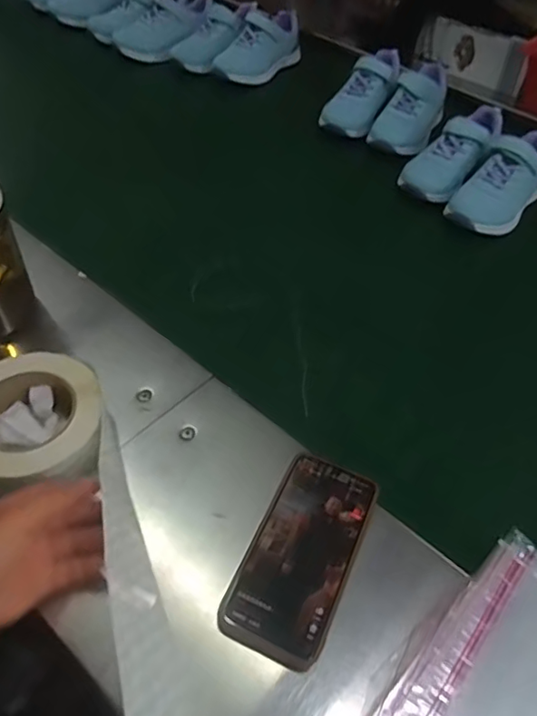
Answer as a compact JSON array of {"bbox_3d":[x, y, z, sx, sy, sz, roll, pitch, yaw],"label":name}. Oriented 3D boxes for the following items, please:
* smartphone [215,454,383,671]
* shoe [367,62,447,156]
[{"bbox_3d":[0.028,0.148,0.439,0.076,0.009,0.159,21,51,14],"label":"smartphone"},{"bbox_3d":[0.238,-0.400,0.918,0.082,0.071,0.215,26,65,17],"label":"shoe"}]

